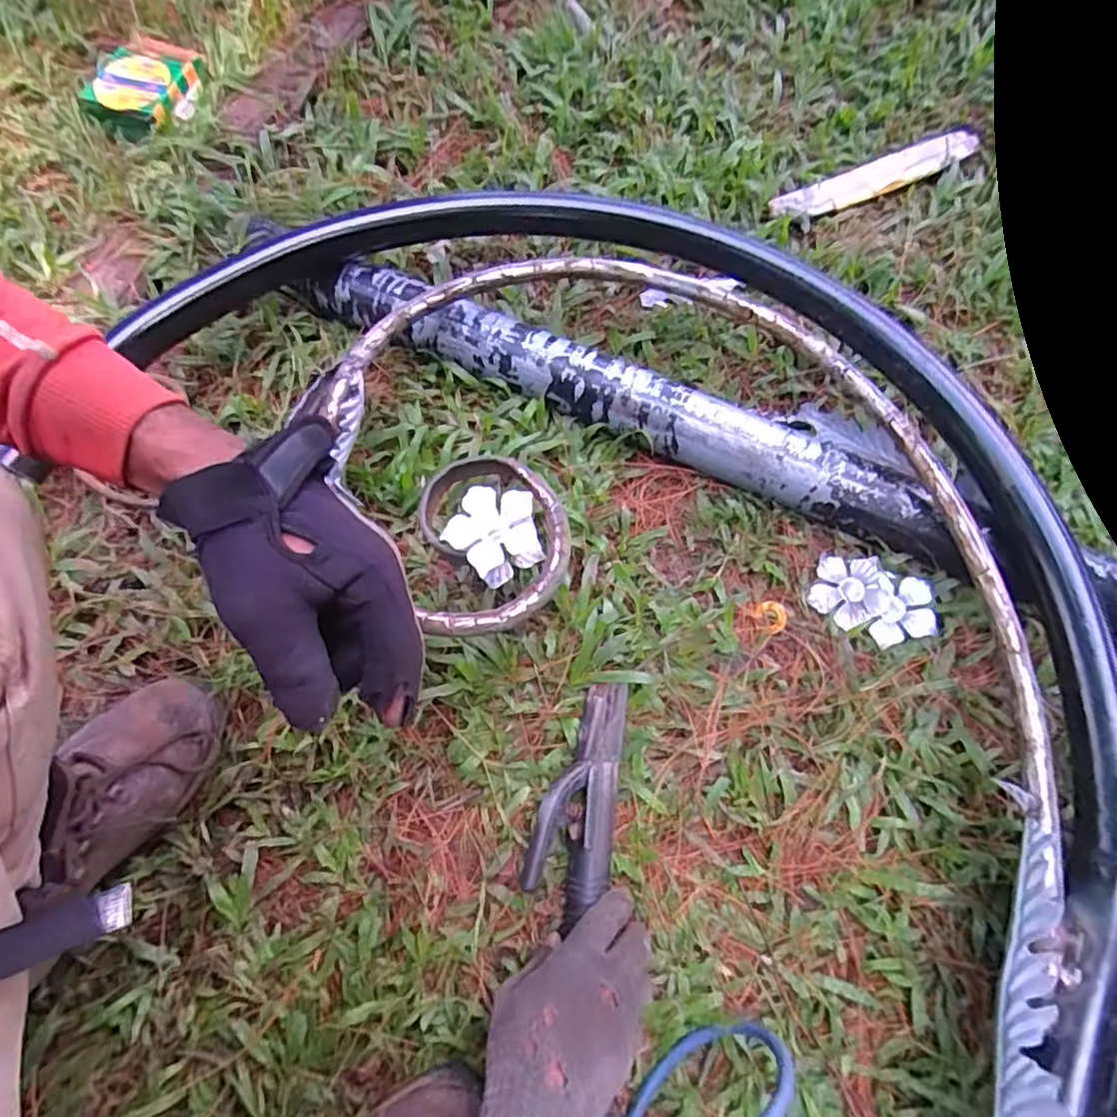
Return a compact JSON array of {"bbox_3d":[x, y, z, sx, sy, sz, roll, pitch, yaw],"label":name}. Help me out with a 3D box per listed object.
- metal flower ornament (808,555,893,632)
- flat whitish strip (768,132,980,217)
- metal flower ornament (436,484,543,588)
[{"bbox_3d":[0.290,0.033,0.613,0.076,0.009,0.070,3,69,1],"label":"metal flower ornament"},{"bbox_3d":[0.426,-0.509,0.818,0.316,0.010,0.056,-25,71,-10],"label":"flat whitish strip"},{"bbox_3d":[-0.057,-0.022,0.535,0.076,0.045,0.072,1,70,-3],"label":"metal flower ornament"}]

